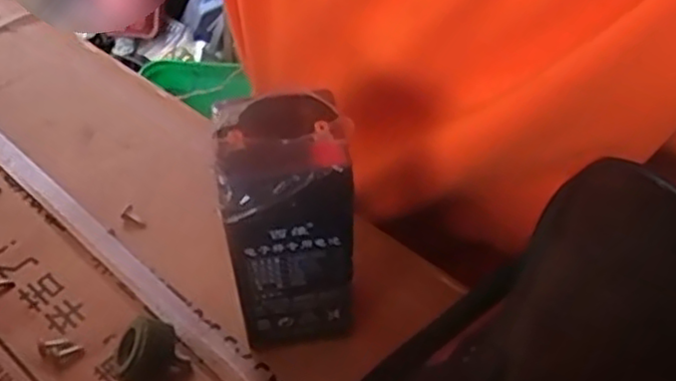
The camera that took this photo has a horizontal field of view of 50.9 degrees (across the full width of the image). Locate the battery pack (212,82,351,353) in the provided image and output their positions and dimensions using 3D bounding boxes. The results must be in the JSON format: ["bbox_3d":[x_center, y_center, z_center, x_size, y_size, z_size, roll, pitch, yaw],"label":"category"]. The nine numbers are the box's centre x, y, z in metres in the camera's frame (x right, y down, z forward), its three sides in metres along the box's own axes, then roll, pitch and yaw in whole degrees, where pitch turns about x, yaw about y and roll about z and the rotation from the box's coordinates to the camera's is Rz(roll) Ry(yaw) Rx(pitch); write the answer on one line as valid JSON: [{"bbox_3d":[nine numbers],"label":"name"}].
[{"bbox_3d":[-0.022,0.016,0.287,0.047,0.117,0.046,-7,48,-10],"label":"battery pack"}]

